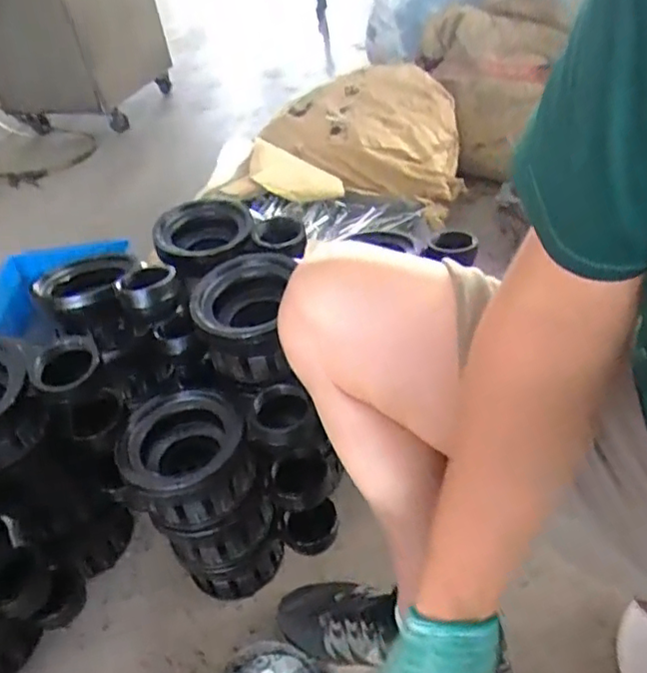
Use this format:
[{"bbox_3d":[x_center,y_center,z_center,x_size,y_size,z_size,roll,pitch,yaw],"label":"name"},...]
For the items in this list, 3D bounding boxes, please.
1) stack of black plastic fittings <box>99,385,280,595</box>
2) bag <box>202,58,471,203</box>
[{"bbox_3d":[-0.154,0.220,0.776,0.153,0.278,0.145,-25,43,-17],"label":"stack of black plastic fittings"},{"bbox_3d":[0.033,-0.493,1.496,0.599,0.205,0.375,0,41,11],"label":"bag"}]

